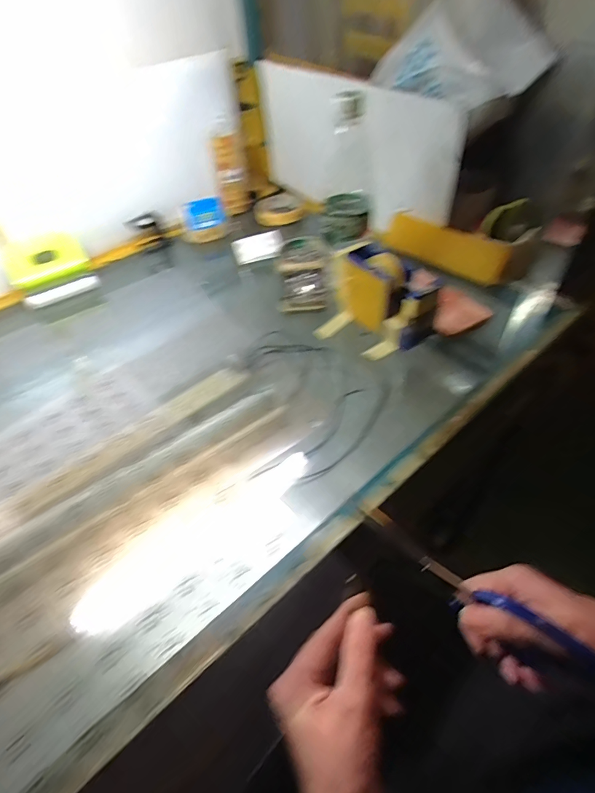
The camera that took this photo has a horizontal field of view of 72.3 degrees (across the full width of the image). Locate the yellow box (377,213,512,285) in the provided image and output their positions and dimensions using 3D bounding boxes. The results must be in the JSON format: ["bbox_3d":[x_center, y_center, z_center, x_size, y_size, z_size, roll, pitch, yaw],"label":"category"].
[{"bbox_3d":[0.210,-0.227,0.610,0.201,0.064,0.029,33,59,31],"label":"yellow box"}]

